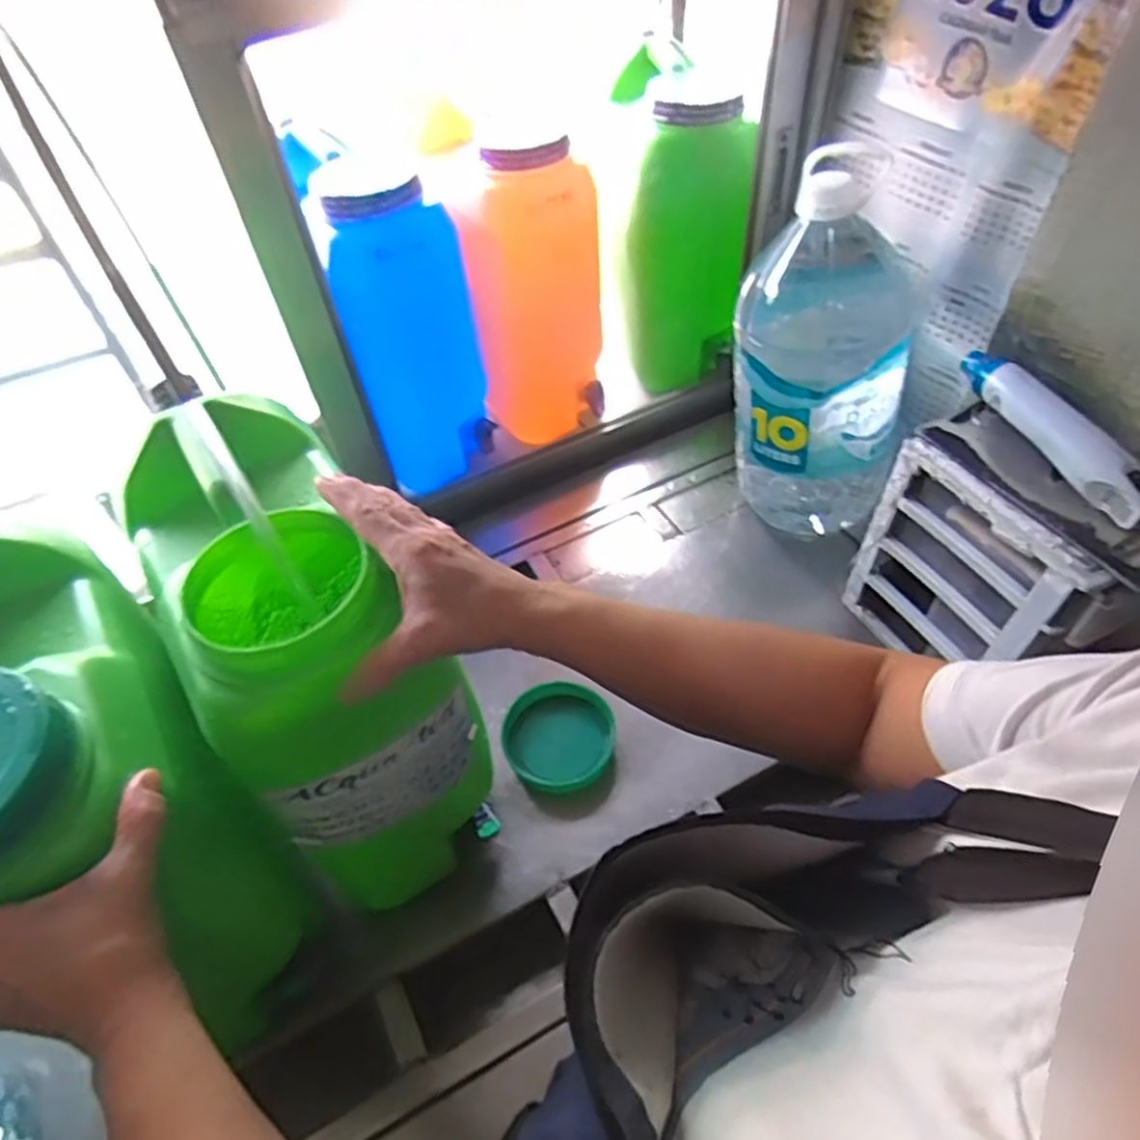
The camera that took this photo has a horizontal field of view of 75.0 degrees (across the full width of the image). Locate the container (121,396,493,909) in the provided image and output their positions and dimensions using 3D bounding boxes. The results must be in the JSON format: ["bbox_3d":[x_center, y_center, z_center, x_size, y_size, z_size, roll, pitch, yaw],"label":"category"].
[{"bbox_3d":[-0.203,0.062,0.607,0.153,0.390,0.278,-29,54,-18],"label":"container"}]

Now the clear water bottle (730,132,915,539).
[{"bbox_3d":[0.308,-0.257,0.892,0.213,0.400,0.220,9,52,12],"label":"clear water bottle"}]

